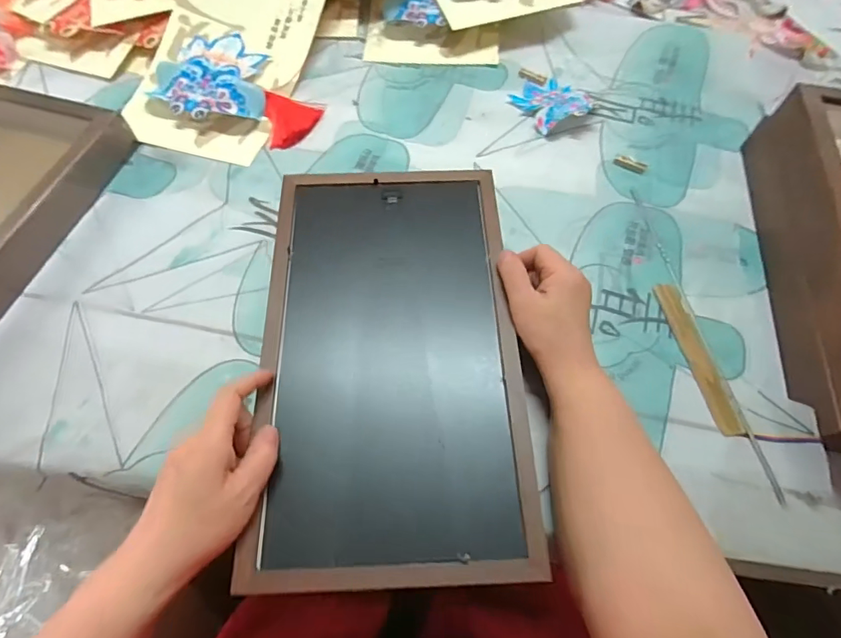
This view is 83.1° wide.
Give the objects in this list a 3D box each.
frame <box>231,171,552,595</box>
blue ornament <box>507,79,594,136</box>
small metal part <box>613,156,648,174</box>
[{"bbox_3d":[-0.023,0.017,0.379,0.195,0.019,0.341,-2,64,-2],"label":"frame"},{"bbox_3d":[0.158,-0.261,0.561,0.084,0.027,0.092,0,62,-1],"label":"blue ornament"},{"bbox_3d":[0.232,-0.171,0.524,0.036,0.010,0.012,20,65,9],"label":"small metal part"}]

